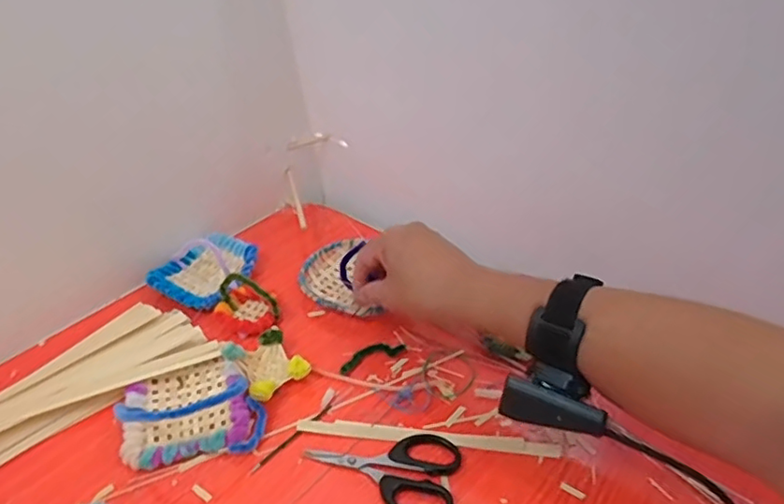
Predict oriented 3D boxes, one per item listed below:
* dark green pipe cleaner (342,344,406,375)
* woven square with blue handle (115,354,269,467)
[{"bbox_3d":[-0.019,0.089,0.527,0.060,0.006,0.020,-16,41,-20],"label":"dark green pipe cleaner"},{"bbox_3d":[-0.160,0.116,0.468,0.099,0.033,0.096,-15,41,-19],"label":"woven square with blue handle"}]

